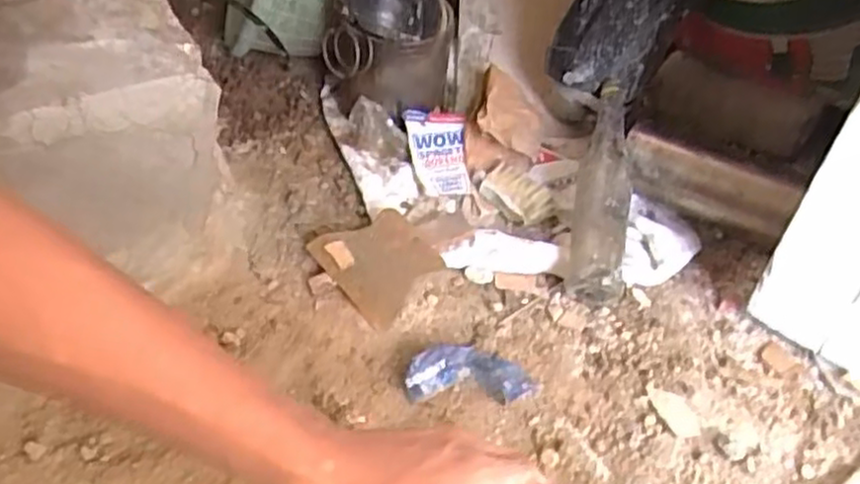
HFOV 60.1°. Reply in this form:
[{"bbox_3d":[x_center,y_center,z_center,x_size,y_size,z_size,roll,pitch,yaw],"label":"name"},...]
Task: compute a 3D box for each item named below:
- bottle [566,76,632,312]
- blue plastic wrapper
[{"bbox_3d":[0.190,-0.067,0.816,0.058,0.056,0.276,8,63,6],"label":"bottle"},{"bbox_3d":[0.038,0.123,0.691,0.117,0.033,0.055,3,46,1],"label":"blue plastic wrapper"}]

